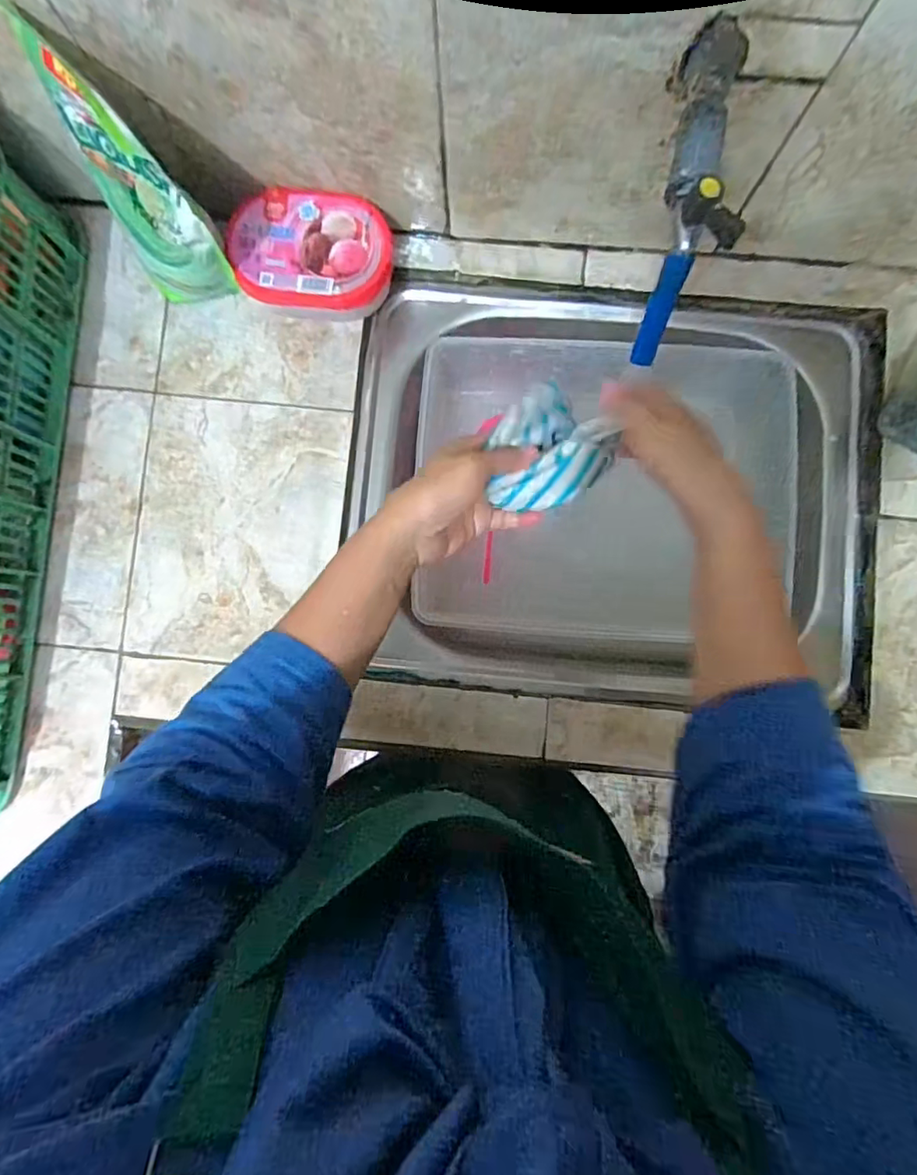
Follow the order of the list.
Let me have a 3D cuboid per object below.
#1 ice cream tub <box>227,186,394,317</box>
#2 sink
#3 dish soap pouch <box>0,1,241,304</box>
[{"bbox_3d":[-0.131,-0.305,0.527,0.140,0.051,0.105,11,87,2],"label":"ice cream tub"},{"bbox_3d":[0.145,-0.085,0.615,0.494,0.163,0.389,6,87,2],"label":"sink"},{"bbox_3d":[-0.259,-0.307,0.459,0.060,0.190,0.132,-44,87,-2],"label":"dish soap pouch"}]

